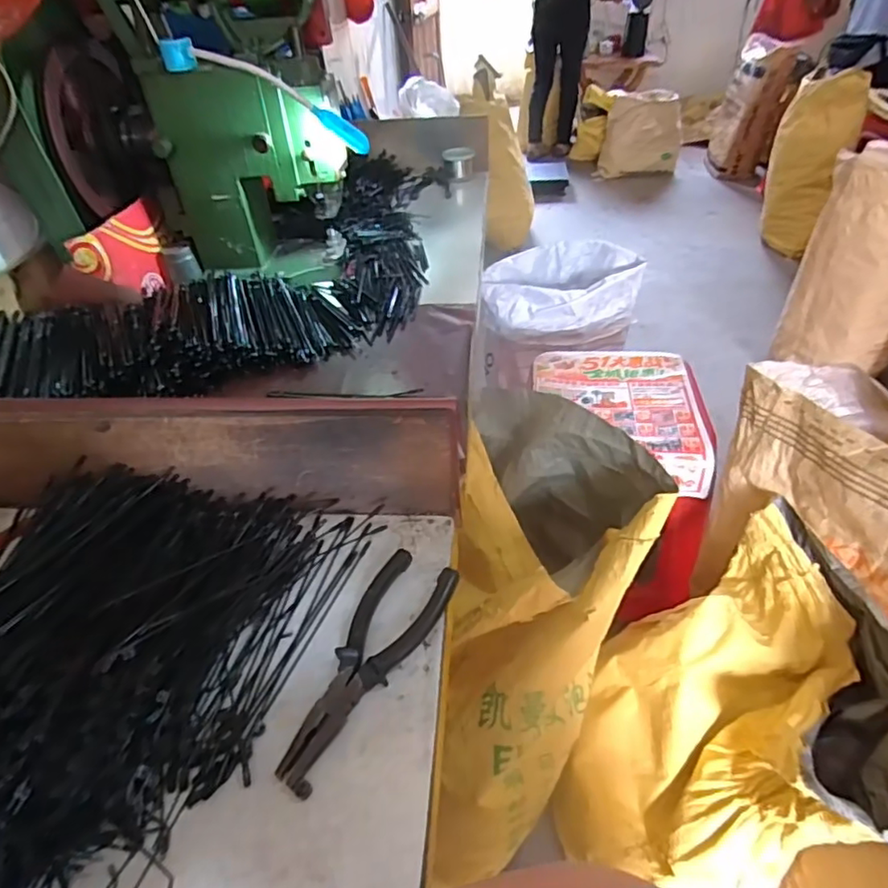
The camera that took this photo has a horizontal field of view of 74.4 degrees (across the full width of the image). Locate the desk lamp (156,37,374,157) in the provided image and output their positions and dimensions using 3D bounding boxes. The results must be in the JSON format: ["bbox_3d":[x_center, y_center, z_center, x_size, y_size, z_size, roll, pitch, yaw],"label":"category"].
[{"bbox_3d":[-0.232,-0.455,0.757,0.284,0.065,0.053,23,45,-1],"label":"desk lamp"}]

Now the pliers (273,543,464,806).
[{"bbox_3d":[-0.060,0.156,0.428,0.061,0.020,0.180,21,47,26],"label":"pliers"}]

